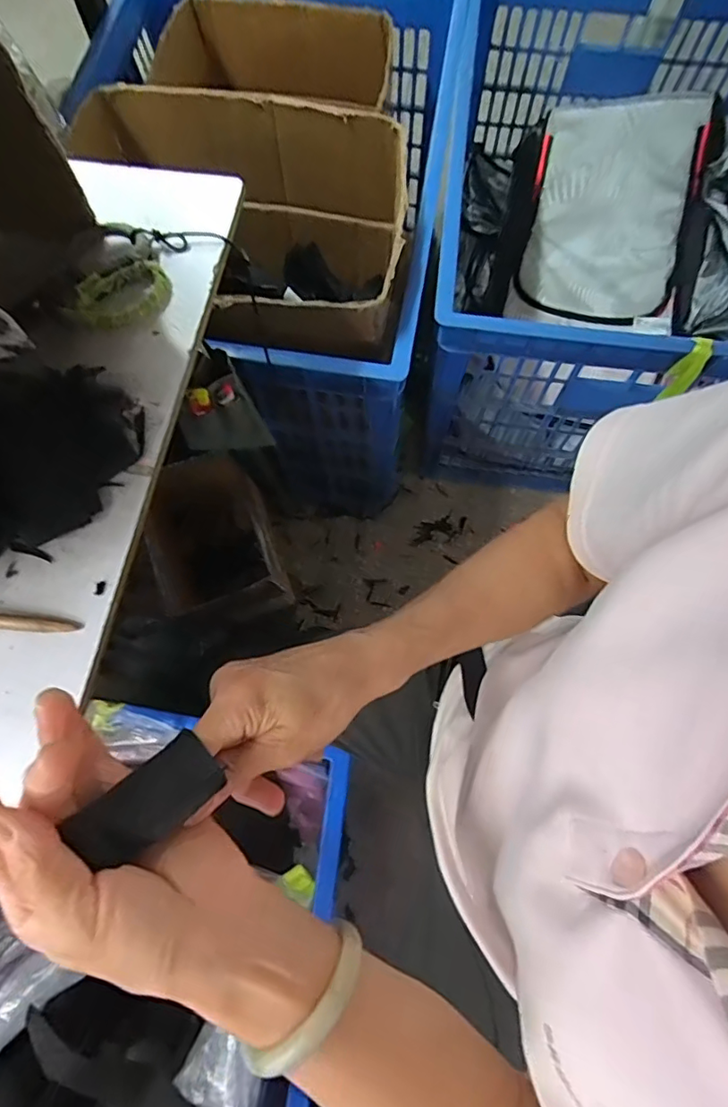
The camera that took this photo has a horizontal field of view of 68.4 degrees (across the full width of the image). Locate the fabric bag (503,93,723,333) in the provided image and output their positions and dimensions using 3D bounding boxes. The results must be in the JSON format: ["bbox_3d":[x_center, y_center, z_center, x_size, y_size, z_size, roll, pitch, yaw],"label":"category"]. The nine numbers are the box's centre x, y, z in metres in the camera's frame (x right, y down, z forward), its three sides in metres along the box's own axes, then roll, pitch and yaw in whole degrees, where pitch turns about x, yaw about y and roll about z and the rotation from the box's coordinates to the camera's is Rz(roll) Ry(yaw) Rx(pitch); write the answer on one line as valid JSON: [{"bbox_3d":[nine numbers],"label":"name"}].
[{"bbox_3d":[0.492,-0.685,1.096,0.342,0.173,0.459,13,74,5],"label":"fabric bag"}]

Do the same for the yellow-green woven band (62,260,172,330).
[{"bbox_3d":[-0.228,-0.238,0.502,0.094,0.015,0.062,-24,74,-6],"label":"yellow-green woven band"}]

